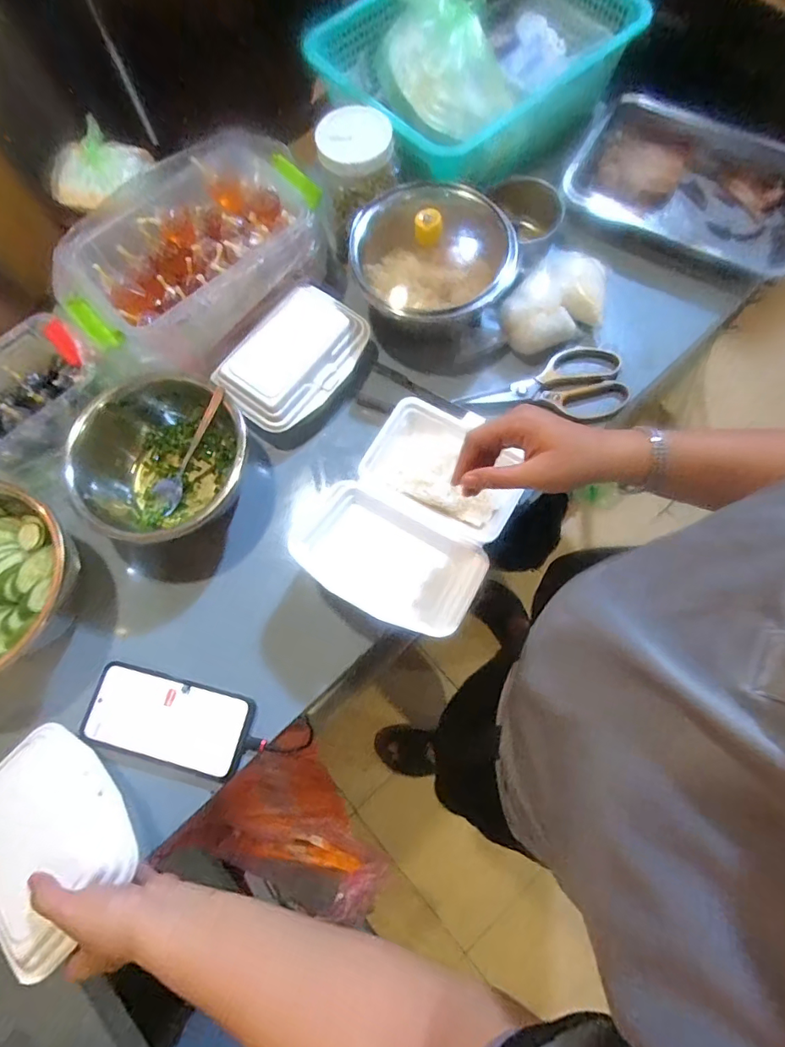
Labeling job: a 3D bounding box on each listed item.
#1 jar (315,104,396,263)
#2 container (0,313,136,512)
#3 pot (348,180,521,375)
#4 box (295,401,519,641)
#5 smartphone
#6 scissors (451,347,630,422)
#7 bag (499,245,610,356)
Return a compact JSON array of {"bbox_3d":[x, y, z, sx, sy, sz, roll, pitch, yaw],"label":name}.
[{"bbox_3d":[-0.045,-0.435,0.628,0.098,0.140,0.098,-9,74,-1],"label":"jar"},{"bbox_3d":[-0.446,-0.154,0.574,0.178,0.080,0.222,41,79,12],"label":"container"},{"bbox_3d":[0.055,-0.305,0.596,0.188,0.121,0.192,-1,74,2],"label":"pot"},{"bbox_3d":[0.030,-0.020,0.531,0.186,0.058,0.225,30,77,10],"label":"box"},{"bbox_3d":[-0.235,0.206,0.516,0.165,0.009,0.082,15,74,1],"label":"smartphone"},{"bbox_3d":[0.188,-0.179,0.616,0.205,0.010,0.096,4,74,3],"label":"scissors"},{"bbox_3d":[0.209,-0.284,0.620,0.117,0.047,0.153,23,76,8],"label":"bag"}]

